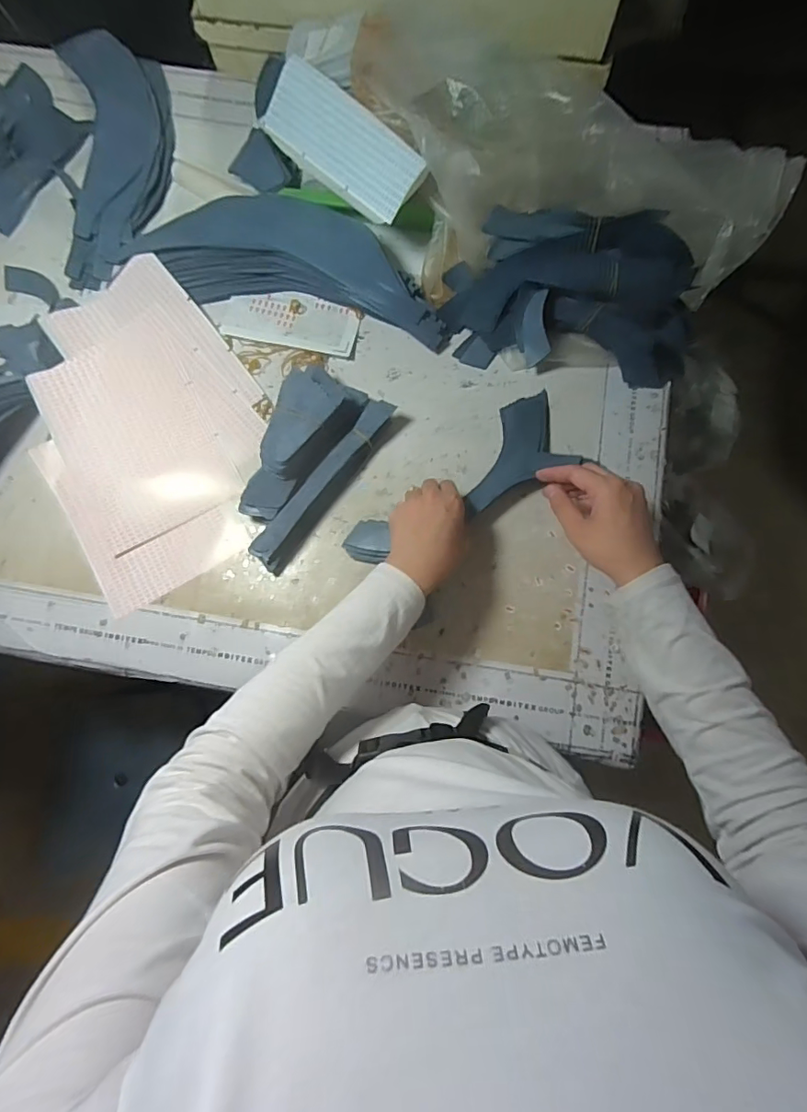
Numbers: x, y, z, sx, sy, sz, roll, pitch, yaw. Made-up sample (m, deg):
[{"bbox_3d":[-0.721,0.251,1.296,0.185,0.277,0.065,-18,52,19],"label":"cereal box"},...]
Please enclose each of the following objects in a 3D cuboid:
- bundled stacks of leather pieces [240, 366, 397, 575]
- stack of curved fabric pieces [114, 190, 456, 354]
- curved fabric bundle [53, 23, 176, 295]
[{"bbox_3d":[-0.107,-0.095,0.522,0.093,0.061,0.196,35,82,6],"label":"bundled stacks of leather pieces"},{"bbox_3d":[-0.123,-0.320,0.565,0.359,0.056,0.110,12,80,2],"label":"stack of curved fabric pieces"},{"bbox_3d":[-0.336,-0.474,0.610,0.123,0.024,0.328,-6,80,-1],"label":"curved fabric bundle"}]

